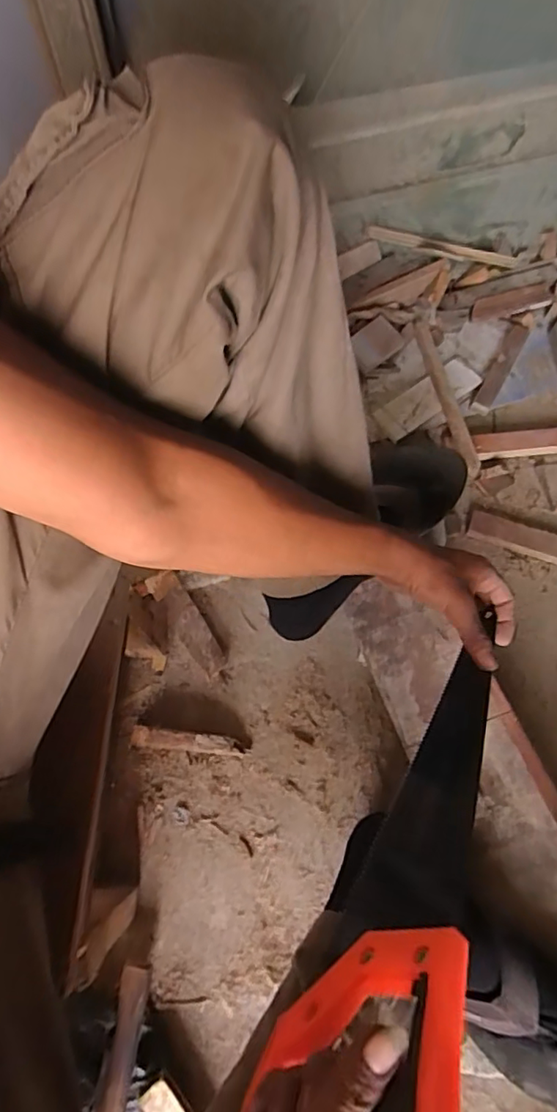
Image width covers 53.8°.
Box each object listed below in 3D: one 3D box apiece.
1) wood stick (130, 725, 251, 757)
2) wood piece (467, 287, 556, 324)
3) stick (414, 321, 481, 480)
[{"bbox_3d":[-0.106,0.222,0.655,0.141,0.026,0.022,7,69,2],"label":"wood stick"},{"bbox_3d":[0.377,-0.409,0.889,0.138,0.012,0.043,-12,70,-6],"label":"wood piece"},{"bbox_3d":[0.253,-0.242,0.822,0.024,0.017,0.278,-11,70,-5],"label":"stick"}]

